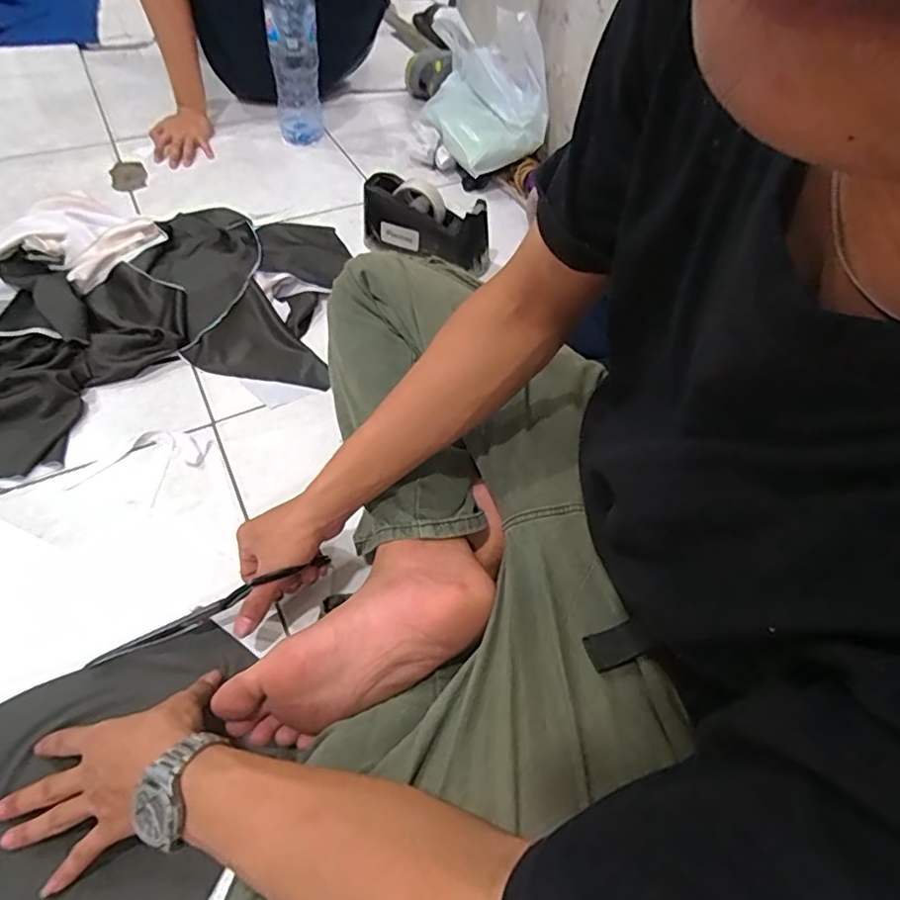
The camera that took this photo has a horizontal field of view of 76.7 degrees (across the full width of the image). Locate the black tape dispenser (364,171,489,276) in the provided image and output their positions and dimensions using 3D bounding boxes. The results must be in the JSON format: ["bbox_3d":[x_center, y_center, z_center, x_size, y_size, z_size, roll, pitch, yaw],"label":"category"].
[{"bbox_3d":[-0.037,-0.346,0.881,0.200,0.099,0.068,19,54,11],"label":"black tape dispenser"}]

